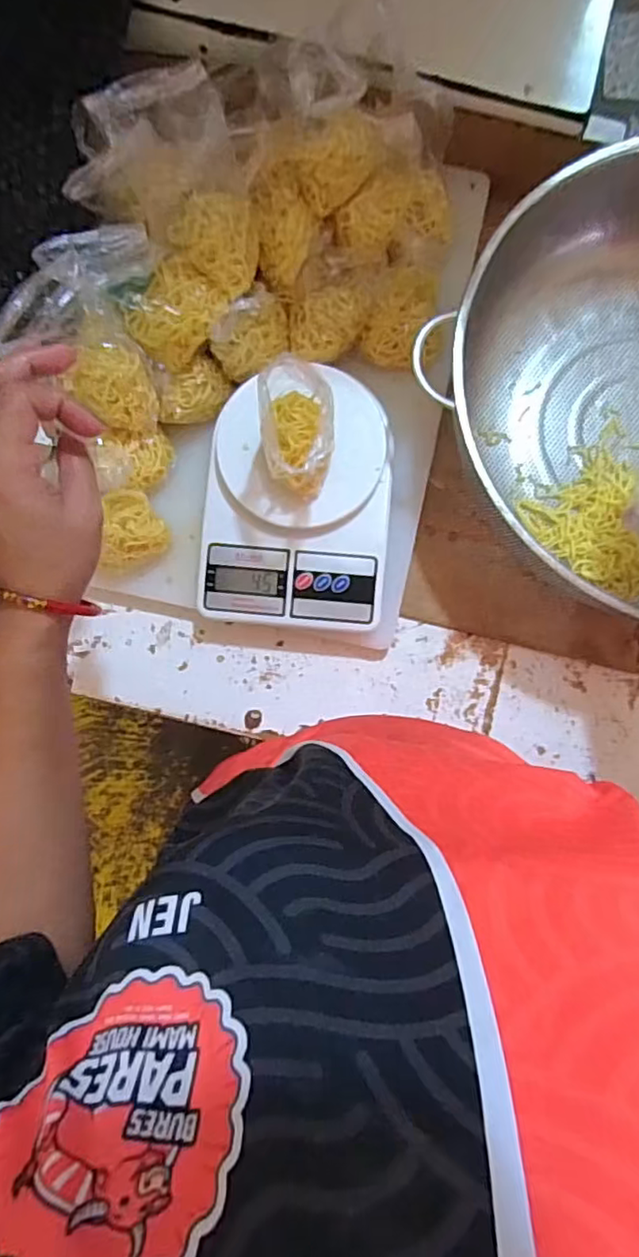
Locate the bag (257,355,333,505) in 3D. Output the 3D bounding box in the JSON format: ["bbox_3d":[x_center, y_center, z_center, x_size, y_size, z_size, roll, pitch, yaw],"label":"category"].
[{"bbox_3d":[-0.015,-0.146,0.456,0.050,0.105,0.076,-4,86,0],"label":"bag"}]

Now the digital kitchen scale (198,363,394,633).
[{"bbox_3d":[-0.019,-0.107,0.513,0.155,0.035,0.209,5,86,1],"label":"digital kitchen scale"}]

